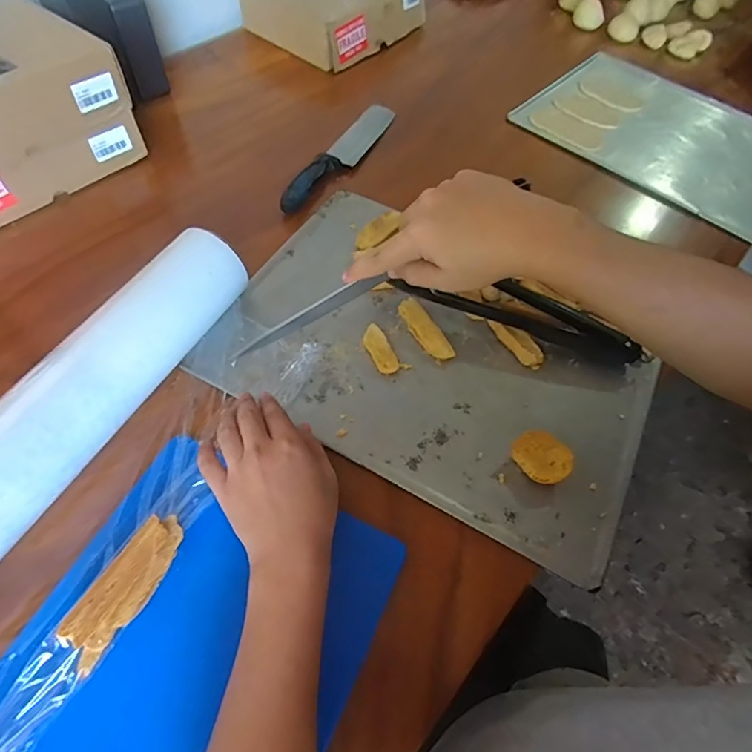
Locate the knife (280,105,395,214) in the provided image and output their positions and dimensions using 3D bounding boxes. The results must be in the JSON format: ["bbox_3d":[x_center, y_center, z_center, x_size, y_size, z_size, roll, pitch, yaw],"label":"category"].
[{"bbox_3d":[-0.051,-0.316,0.682,0.047,0.023,0.281,26,59,12],"label":"knife"}]

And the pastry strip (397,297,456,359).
[{"bbox_3d":[0.054,-0.052,0.530,0.028,0.010,0.089,-22,62,-18],"label":"pastry strip"}]

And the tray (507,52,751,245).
[{"bbox_3d":[0.494,-0.381,0.777,0.442,0.035,0.320,39,63,19],"label":"tray"}]

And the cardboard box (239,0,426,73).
[{"bbox_3d":[-0.071,-0.671,0.865,0.220,0.091,0.273,35,61,17],"label":"cardboard box"}]

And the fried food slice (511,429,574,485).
[{"bbox_3d":[0.156,0.077,0.452,0.046,0.019,0.051,-28,64,-20],"label":"fried food slice"}]

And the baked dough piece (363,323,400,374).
[{"bbox_3d":[0.004,-0.028,0.513,0.024,0.008,0.061,-18,61,-15],"label":"baked dough piece"}]

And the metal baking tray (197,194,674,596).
[{"bbox_3d":[0.061,-0.027,0.511,0.440,0.014,0.299,29,60,13],"label":"metal baking tray"}]

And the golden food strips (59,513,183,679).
[{"bbox_3d":[-0.188,0.158,0.360,0.038,0.009,0.109,37,60,-8],"label":"golden food strips"}]

